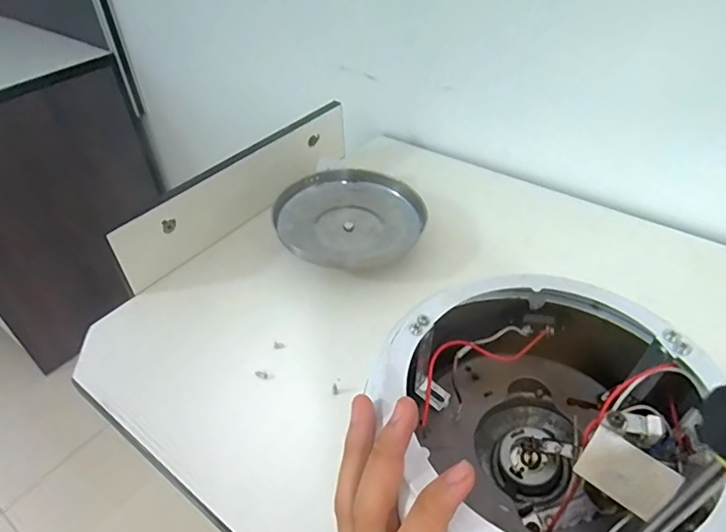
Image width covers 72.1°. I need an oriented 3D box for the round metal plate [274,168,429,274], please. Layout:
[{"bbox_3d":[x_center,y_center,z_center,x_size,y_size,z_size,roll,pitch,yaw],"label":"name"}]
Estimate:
[{"bbox_3d":[-0.017,-0.058,0.638,0.185,0.030,0.165,7,53,4],"label":"round metal plate"}]

